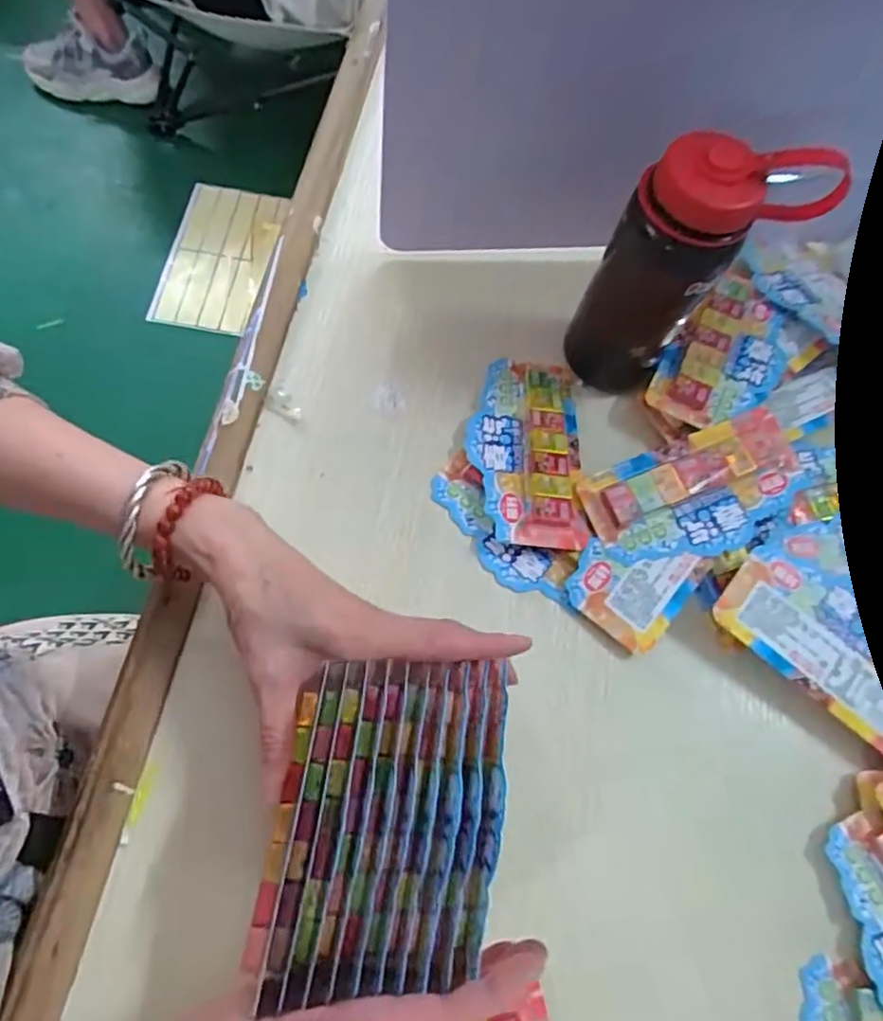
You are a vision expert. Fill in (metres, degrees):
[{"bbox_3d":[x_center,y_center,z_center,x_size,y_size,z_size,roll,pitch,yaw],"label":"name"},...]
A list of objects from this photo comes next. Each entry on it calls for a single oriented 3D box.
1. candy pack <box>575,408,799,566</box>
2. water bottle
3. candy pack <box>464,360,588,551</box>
[{"bbox_3d":[0.166,-0.010,0.412,0.139,0.020,0.075,-17,72,-12],"label":"candy pack"},{"bbox_3d":[0.143,-0.144,0.383,0.099,0.162,0.060,-20,72,-12],"label":"water bottle"},{"bbox_3d":[0.057,-0.042,0.429,0.074,0.012,0.139,3,68,-5],"label":"candy pack"}]

